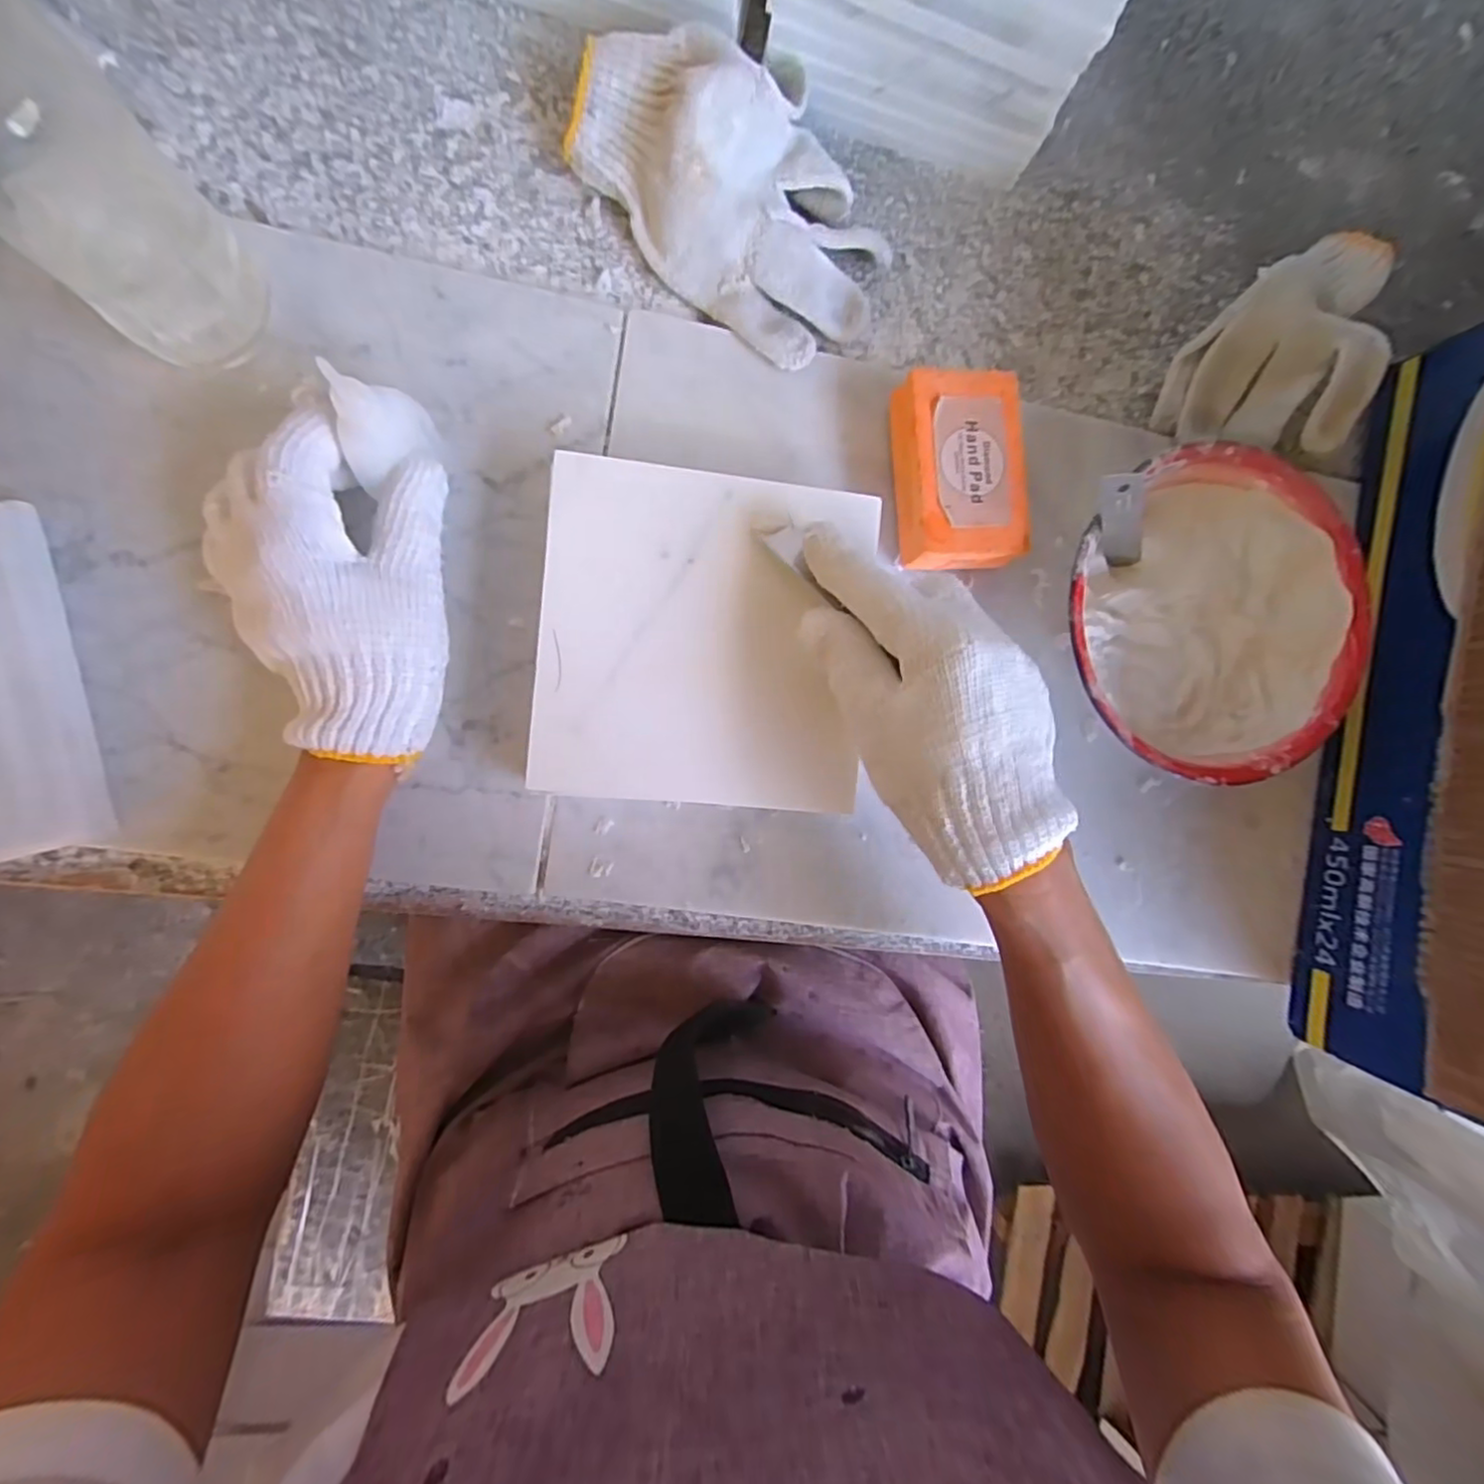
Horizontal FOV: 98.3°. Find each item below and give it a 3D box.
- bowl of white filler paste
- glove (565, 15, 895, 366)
[{"bbox_3d":[0.241,-0.063,0.346,0.157,0.052,0.161,0,90,-8],"label":"bowl of white filler paste"},{"bbox_3d":[0.002,-0.283,0.321,0.111,0.046,0.172,-45,96,-6],"label":"glove"}]

